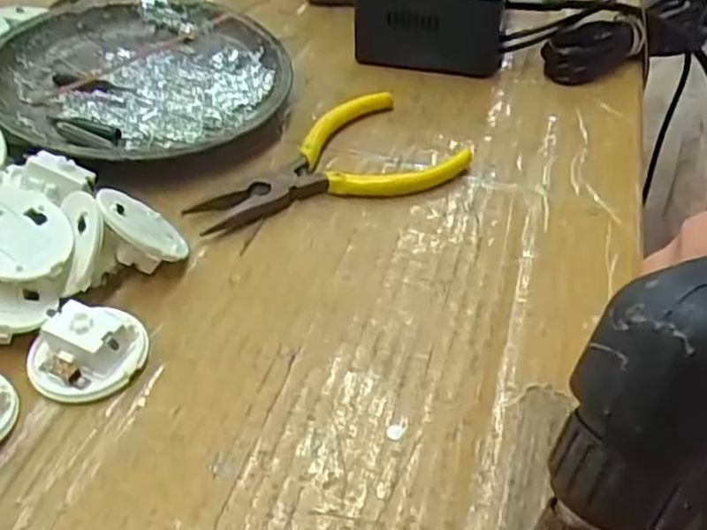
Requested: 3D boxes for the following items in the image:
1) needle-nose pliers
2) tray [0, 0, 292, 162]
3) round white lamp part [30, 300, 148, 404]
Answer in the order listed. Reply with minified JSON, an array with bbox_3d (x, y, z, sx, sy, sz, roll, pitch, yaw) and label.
[{"bbox_3d":[-0.012,-0.042,0.310,0.117,0.011,0.064,-26,52,-28],"label":"needle-nose pliers"},{"bbox_3d":[-0.104,-0.090,0.345,0.136,0.021,0.137,3,44,-3],"label":"tray"},{"bbox_3d":[-0.089,0.027,0.234,0.037,0.016,0.031,-14,47,-19],"label":"round white lamp part"}]

